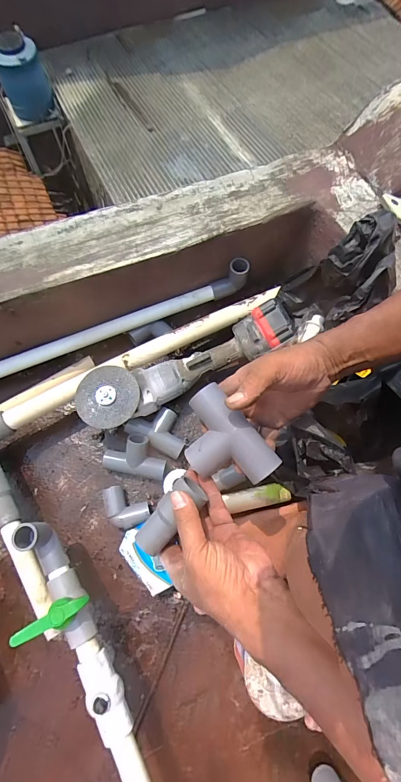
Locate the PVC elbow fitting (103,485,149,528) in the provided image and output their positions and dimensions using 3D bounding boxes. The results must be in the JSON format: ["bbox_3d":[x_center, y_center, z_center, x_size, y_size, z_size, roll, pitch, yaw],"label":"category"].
[{"bbox_3d":[-0.122,0.187,0.553,0.077,0.035,0.052,29,74,7],"label":"PVC elbow fitting"}]

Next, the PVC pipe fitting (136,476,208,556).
[{"bbox_3d":[-0.033,0.138,0.377,0.038,0.030,0.085,37,87,9],"label":"PVC pipe fitting"}]

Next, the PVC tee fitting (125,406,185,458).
[{"bbox_3d":[-0.069,0.063,0.590,0.100,0.039,0.067,27,73,6],"label":"PVC tee fitting"}]

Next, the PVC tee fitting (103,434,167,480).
[{"bbox_3d":[-0.105,0.105,0.566,0.102,0.051,0.063,12,72,2],"label":"PVC tee fitting"}]

